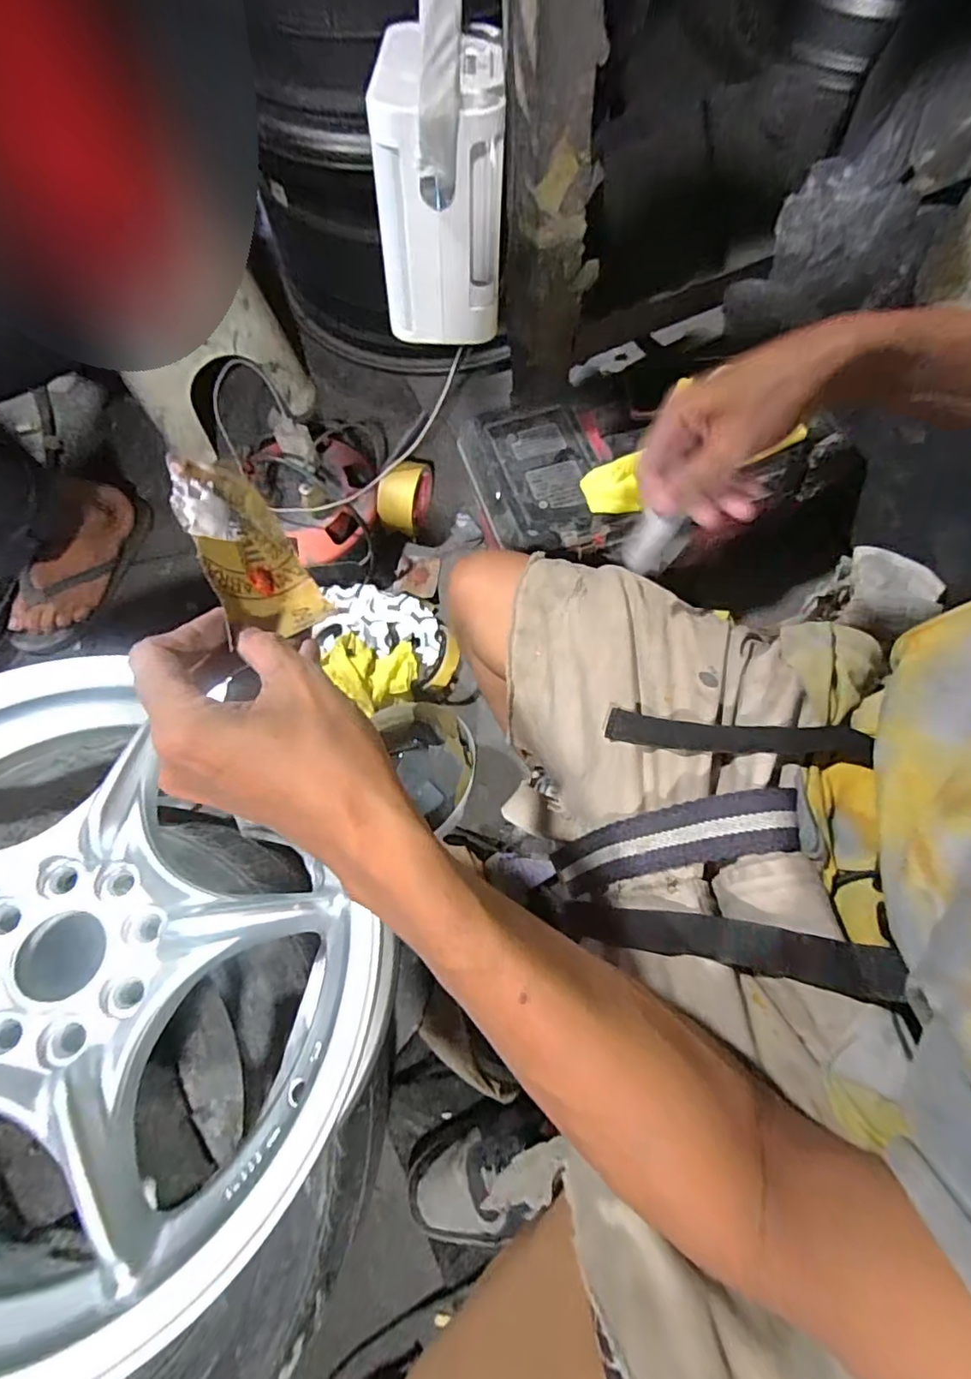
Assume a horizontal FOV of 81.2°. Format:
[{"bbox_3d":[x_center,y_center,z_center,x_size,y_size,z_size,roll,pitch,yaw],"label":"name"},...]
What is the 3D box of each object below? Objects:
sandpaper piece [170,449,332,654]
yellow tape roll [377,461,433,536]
[{"bbox_3d":[-0.128,-0.078,0.305,0.019,0.063,0.104,-27,85,32],"label":"sandpaper piece"},{"bbox_3d":[-0.113,-0.269,0.786,0.049,0.081,0.091,17,74,7],"label":"yellow tape roll"}]

